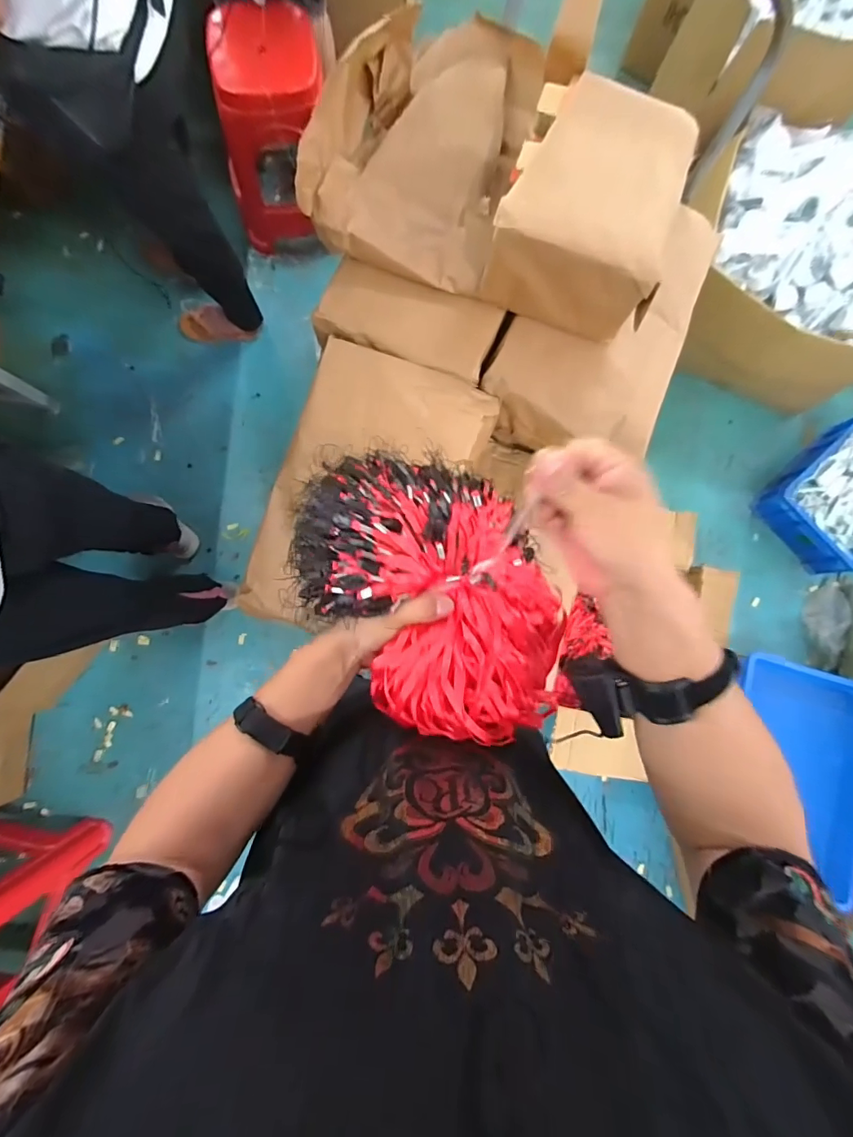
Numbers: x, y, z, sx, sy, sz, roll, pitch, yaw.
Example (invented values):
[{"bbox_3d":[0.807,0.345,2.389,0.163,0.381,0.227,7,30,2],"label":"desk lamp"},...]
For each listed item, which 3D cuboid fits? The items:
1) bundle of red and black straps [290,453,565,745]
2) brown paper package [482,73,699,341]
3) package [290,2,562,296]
[{"bbox_3d":[0.009,0.011,0.428,0.199,0.094,0.291,-37,87,-7],"label":"bundle of red and black straps"},{"bbox_3d":[0.301,-0.666,0.858,0.290,0.211,0.321,18,83,-1],"label":"brown paper package"},{"bbox_3d":[0.013,-0.828,0.892,0.364,0.170,0.488,23,83,-1],"label":"package"}]

